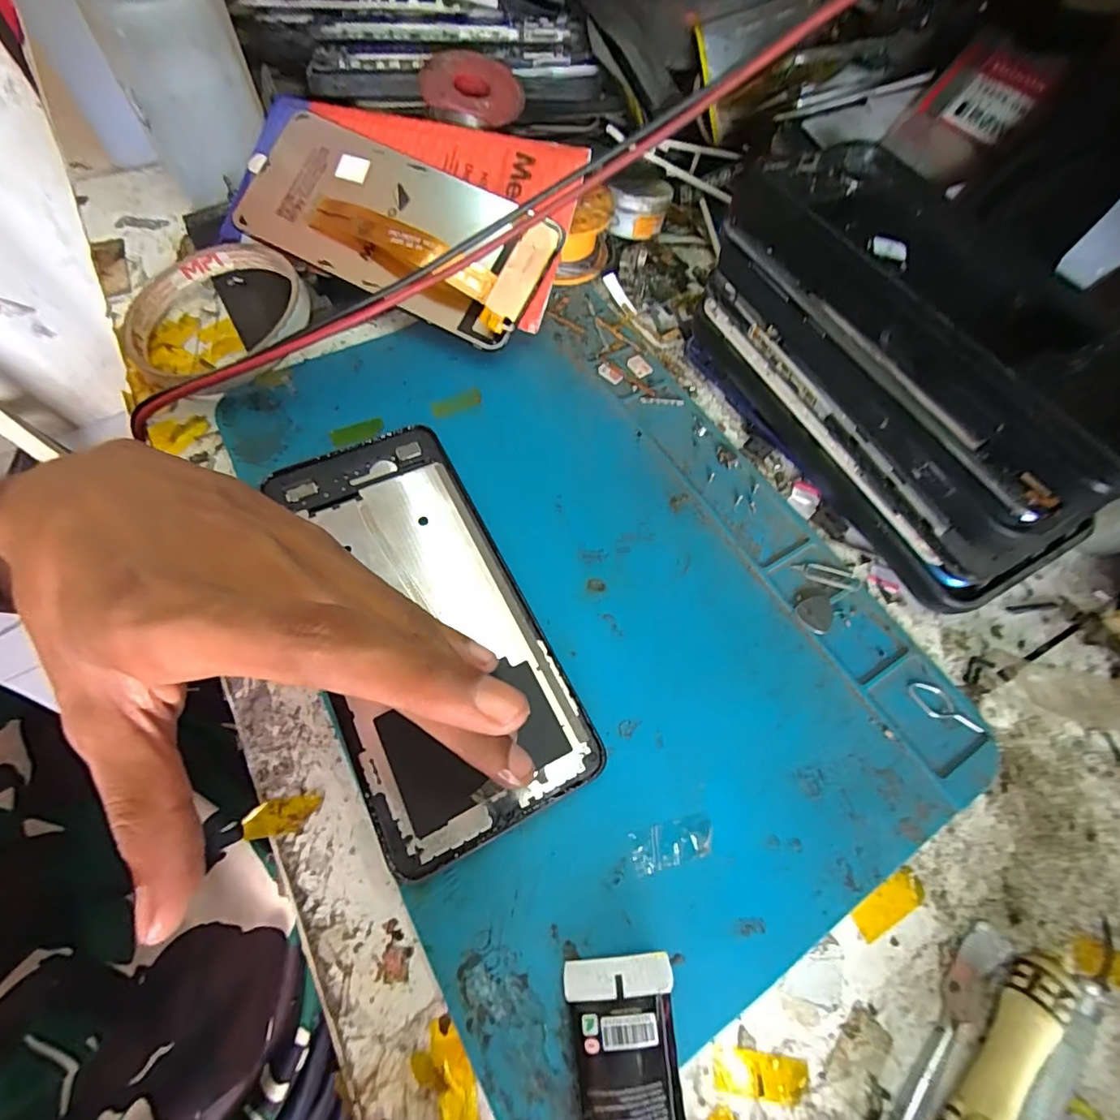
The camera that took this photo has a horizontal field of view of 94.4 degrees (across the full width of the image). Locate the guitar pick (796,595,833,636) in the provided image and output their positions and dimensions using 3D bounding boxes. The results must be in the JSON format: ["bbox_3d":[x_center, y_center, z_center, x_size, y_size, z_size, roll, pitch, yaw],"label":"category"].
[{"bbox_3d":[0.101,0.021,0.203,0.015,0.004,0.014,1,66,-1],"label":"guitar pick"}]

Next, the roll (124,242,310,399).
[{"bbox_3d":[-0.158,-0.112,0.244,0.084,0.023,0.087,1,64,-2],"label":"roll"}]

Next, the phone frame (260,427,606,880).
[{"bbox_3d":[-0.049,0.018,0.192,0.074,0.006,0.160,-20,66,-12],"label":"phone frame"}]

